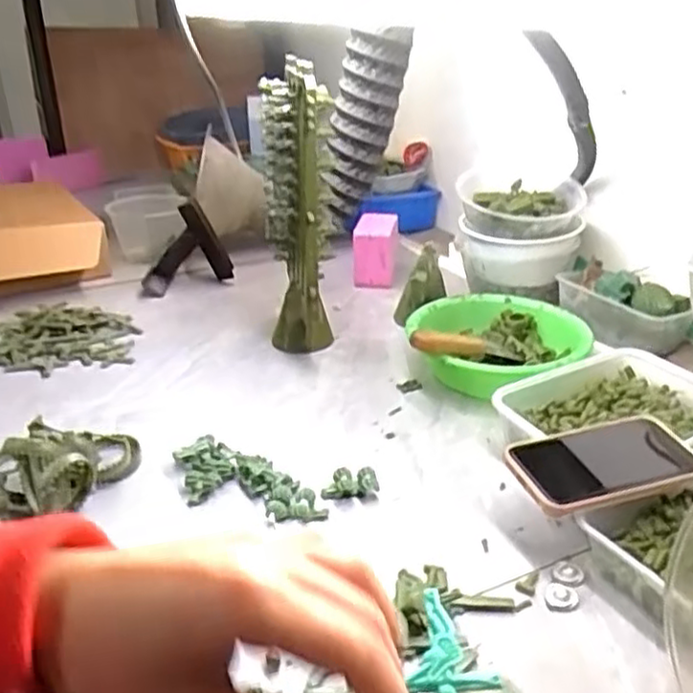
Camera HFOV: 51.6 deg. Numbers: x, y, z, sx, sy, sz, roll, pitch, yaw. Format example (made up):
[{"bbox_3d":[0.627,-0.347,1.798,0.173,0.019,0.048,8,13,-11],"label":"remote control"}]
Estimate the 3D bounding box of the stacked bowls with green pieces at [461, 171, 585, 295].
[{"bbox_3d":[0.234,-0.155,0.983,0.161,0.124,0.129,-4,27,-6],"label":"stacked bowls with green pieces"}]

